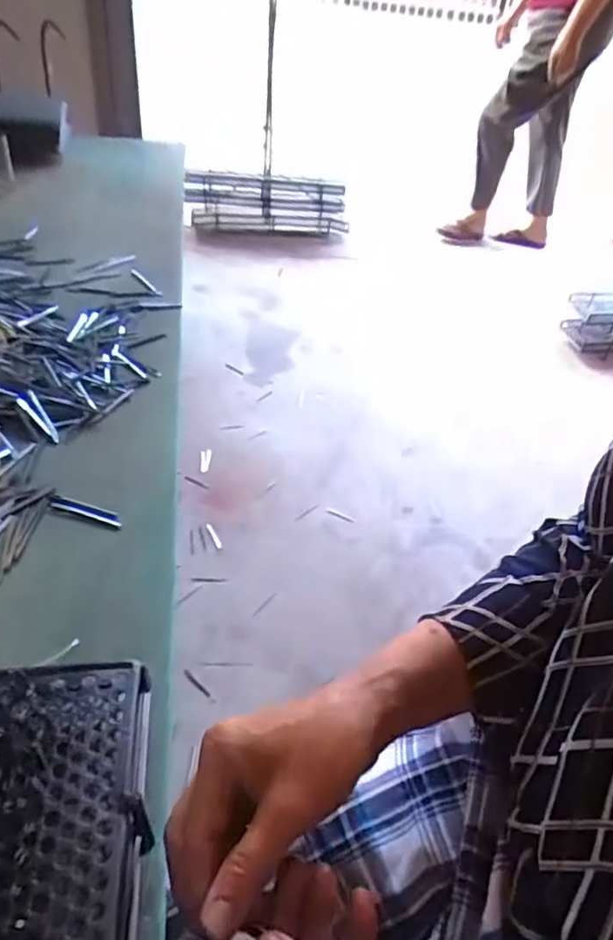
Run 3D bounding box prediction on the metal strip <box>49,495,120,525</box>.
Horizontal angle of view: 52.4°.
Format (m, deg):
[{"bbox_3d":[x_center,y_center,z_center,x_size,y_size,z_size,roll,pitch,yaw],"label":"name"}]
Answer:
[{"bbox_3d":[-0.197,0.035,0.554,0.071,0.004,0.013,15,44,9],"label":"metal strip"}]

